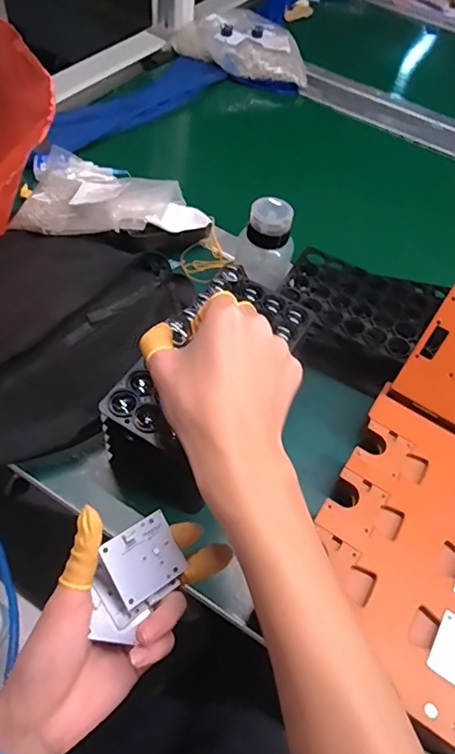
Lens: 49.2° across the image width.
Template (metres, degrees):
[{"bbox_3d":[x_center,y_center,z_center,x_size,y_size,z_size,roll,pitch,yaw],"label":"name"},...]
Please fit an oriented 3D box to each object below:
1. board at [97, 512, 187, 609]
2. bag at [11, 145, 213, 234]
[{"bbox_3d":[-0.054,0.119,0.323,0.045,0.004,0.044,-27,90,-28],"label":"board"},{"bbox_3d":[-0.141,-0.233,0.621,0.225,0.038,0.144,6,55,-3],"label":"bag"}]

